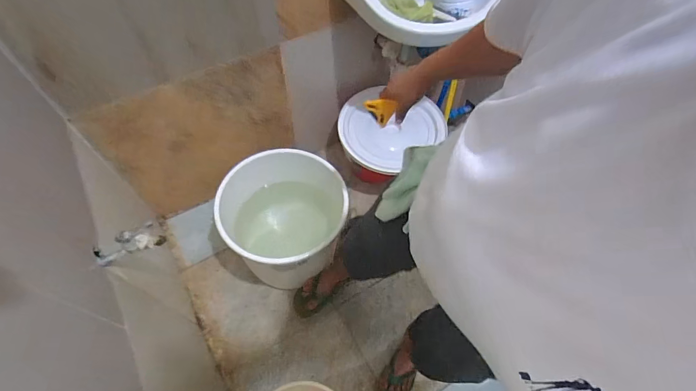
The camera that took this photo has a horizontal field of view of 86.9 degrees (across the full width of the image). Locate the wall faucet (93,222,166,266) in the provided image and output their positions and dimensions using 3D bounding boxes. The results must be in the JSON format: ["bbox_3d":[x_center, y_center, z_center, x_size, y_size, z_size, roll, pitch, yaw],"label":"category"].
[{"bbox_3d":[-0.446,0.102,0.733,0.128,0.083,0.044,-12,61,-9],"label":"wall faucet"}]

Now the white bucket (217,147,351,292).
[{"bbox_3d":[-0.216,0.108,1.237,0.410,0.366,0.364,-4,60,-4],"label":"white bucket"}]

